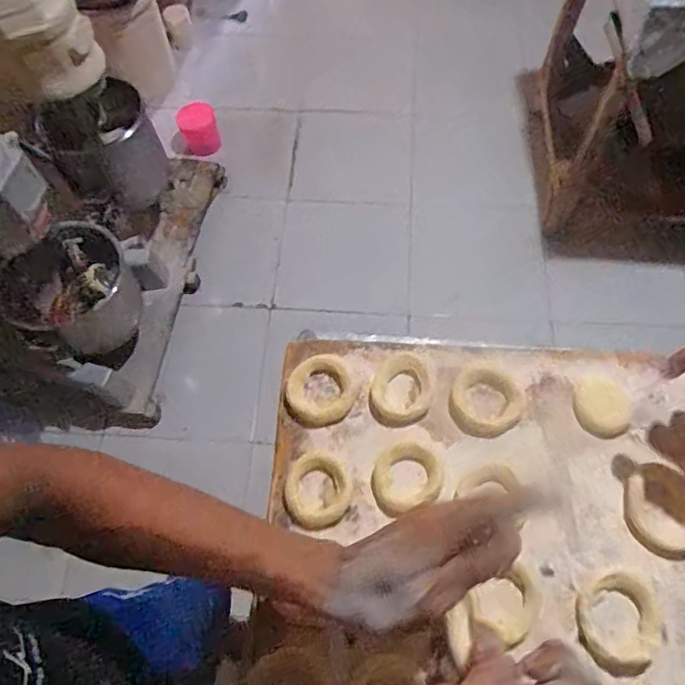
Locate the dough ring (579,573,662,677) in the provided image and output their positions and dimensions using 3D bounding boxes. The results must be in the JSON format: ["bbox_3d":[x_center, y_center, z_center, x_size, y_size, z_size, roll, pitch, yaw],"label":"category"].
[{"bbox_3d":[0.204,0.208,0.400,0.055,0.011,0.068,9,65,7],"label":"dough ring"}]

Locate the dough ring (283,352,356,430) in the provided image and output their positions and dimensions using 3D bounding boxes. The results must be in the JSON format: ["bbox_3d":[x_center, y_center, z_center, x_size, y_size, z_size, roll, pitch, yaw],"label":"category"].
[{"bbox_3d":[-0.019,0.043,0.488,0.065,0.011,0.062,-1,65,2],"label":"dough ring"}]

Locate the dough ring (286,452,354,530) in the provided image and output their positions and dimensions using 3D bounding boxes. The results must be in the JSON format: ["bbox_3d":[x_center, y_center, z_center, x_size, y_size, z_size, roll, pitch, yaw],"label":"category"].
[{"bbox_3d":[-0.021,0.124,0.451,0.056,0.010,0.060,-1,65,2],"label":"dough ring"}]

